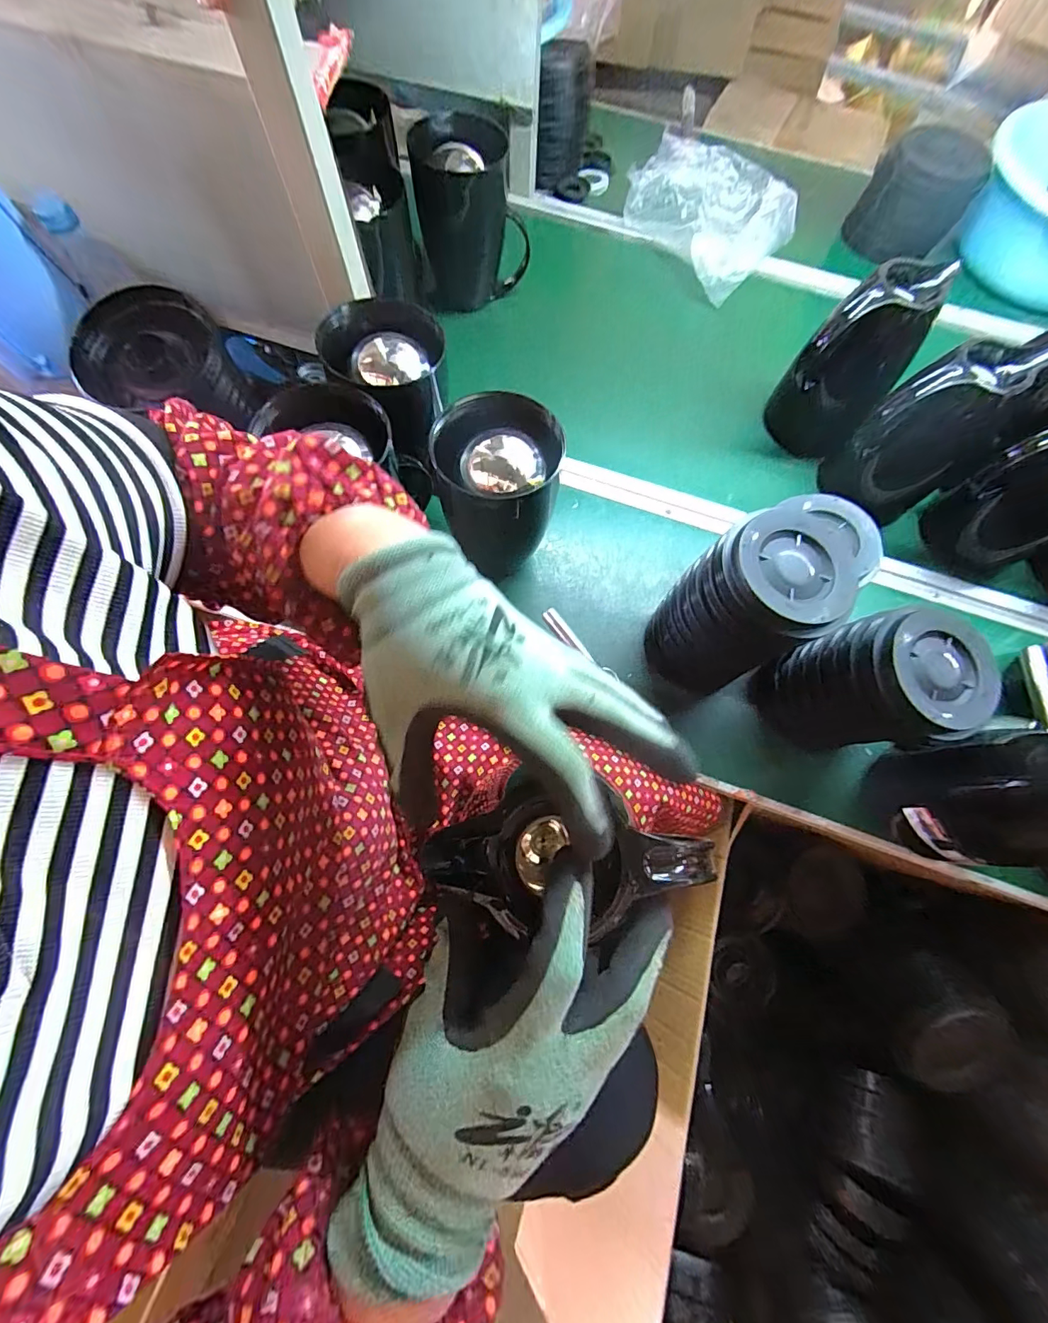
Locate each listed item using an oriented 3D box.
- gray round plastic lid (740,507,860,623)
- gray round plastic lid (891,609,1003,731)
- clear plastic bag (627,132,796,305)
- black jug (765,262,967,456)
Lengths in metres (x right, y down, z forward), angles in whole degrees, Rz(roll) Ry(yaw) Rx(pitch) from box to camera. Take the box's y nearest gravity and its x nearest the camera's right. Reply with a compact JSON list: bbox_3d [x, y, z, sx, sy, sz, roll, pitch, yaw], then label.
[{"bbox_3d":[0.238,-0.086,0.401,0.099,0.016,0.103,1,71,-2],"label":"gray round plastic lid"},{"bbox_3d":[0.379,0.005,0.416,0.098,0.013,0.107,3,71,-1],"label":"gray round plastic lid"},{"bbox_3d":[0.304,-0.741,0.776,0.199,0.086,0.263,-42,77,-14],"label":"clear plastic bag"},{"bbox_3d":[0.418,-0.376,0.607,0.114,0.198,0.129,40,74,11],"label":"black jug"}]

